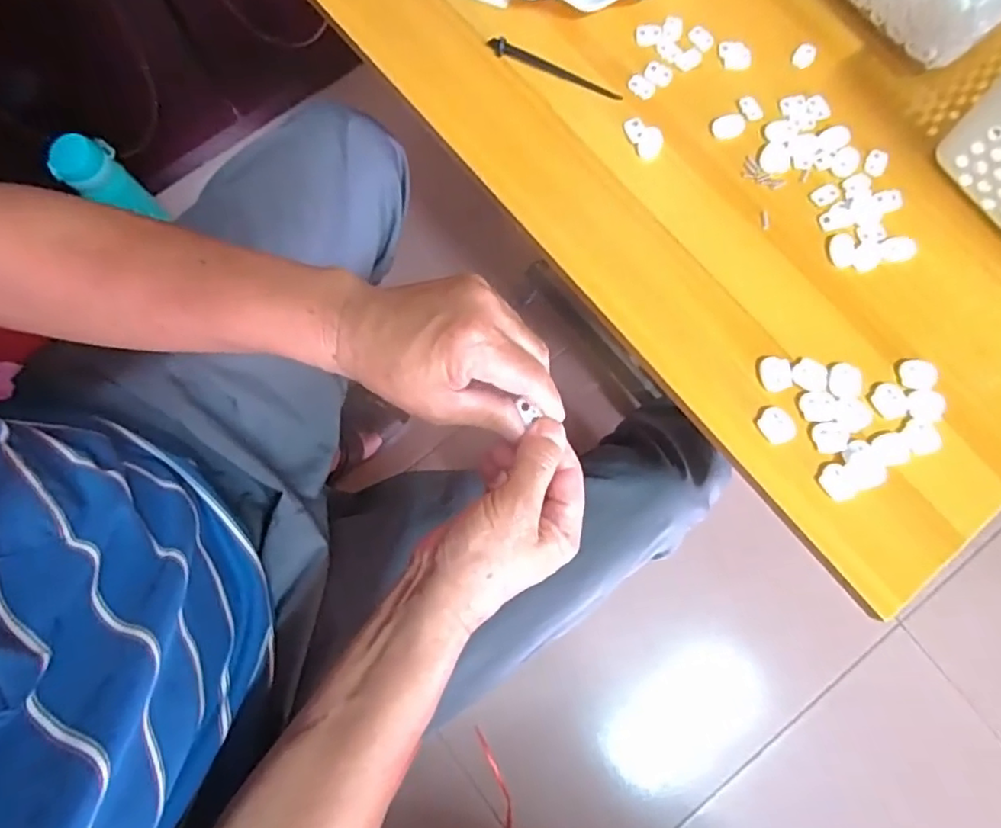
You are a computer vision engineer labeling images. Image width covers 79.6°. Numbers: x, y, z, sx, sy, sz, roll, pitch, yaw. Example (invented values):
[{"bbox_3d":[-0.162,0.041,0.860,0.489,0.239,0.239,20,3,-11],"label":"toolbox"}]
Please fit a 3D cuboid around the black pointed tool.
[{"bbox_3d":[0.039,-0.251,0.436,0.103,0.008,0.010,24,79,3],"label":"black pointed tool"}]

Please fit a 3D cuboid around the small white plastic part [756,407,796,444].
[{"bbox_3d":[0.178,0.007,0.384,0.019,0.004,0.024,-31,81,-7],"label":"small white plastic part"}]

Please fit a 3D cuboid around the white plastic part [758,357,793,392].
[{"bbox_3d":[0.180,-0.026,0.391,0.020,0.004,0.023,-4,79,-2],"label":"white plastic part"}]

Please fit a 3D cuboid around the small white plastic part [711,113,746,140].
[{"bbox_3d":[0.164,-0.206,0.428,0.024,0.004,0.016,-13,79,-4],"label":"small white plastic part"}]

